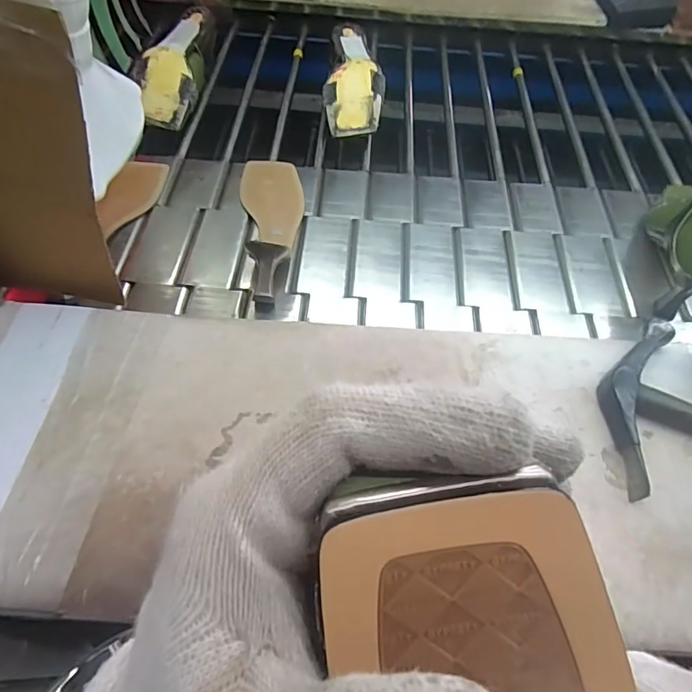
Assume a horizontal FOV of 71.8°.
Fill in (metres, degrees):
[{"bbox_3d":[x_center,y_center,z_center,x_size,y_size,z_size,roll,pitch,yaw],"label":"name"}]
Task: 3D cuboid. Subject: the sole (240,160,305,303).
[{"bbox_3d":[-0.084,-0.158,0.566,0.074,0.052,0.239,-6,57,-8],"label":"sole"}]

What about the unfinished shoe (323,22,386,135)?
[{"bbox_3d":[0.013,-0.395,0.718,0.087,0.063,0.228,2,57,-2],"label":"unfinished shoe"}]

